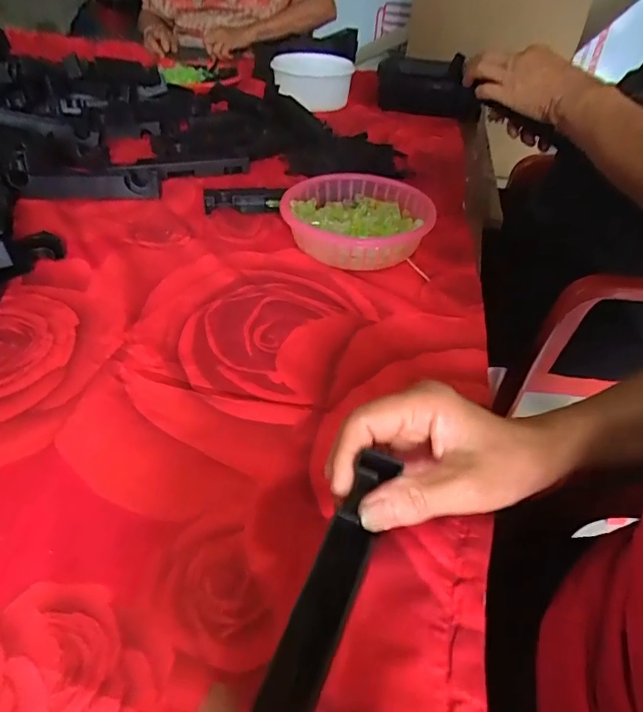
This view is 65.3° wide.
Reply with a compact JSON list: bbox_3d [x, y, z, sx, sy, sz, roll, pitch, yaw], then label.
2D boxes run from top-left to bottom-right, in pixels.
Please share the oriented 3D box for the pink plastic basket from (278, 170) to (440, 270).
[{"bbox_3d":[0.041,-0.154,0.573,0.166,0.047,0.171,4,43,-3],"label":"pink plastic basket"}]

